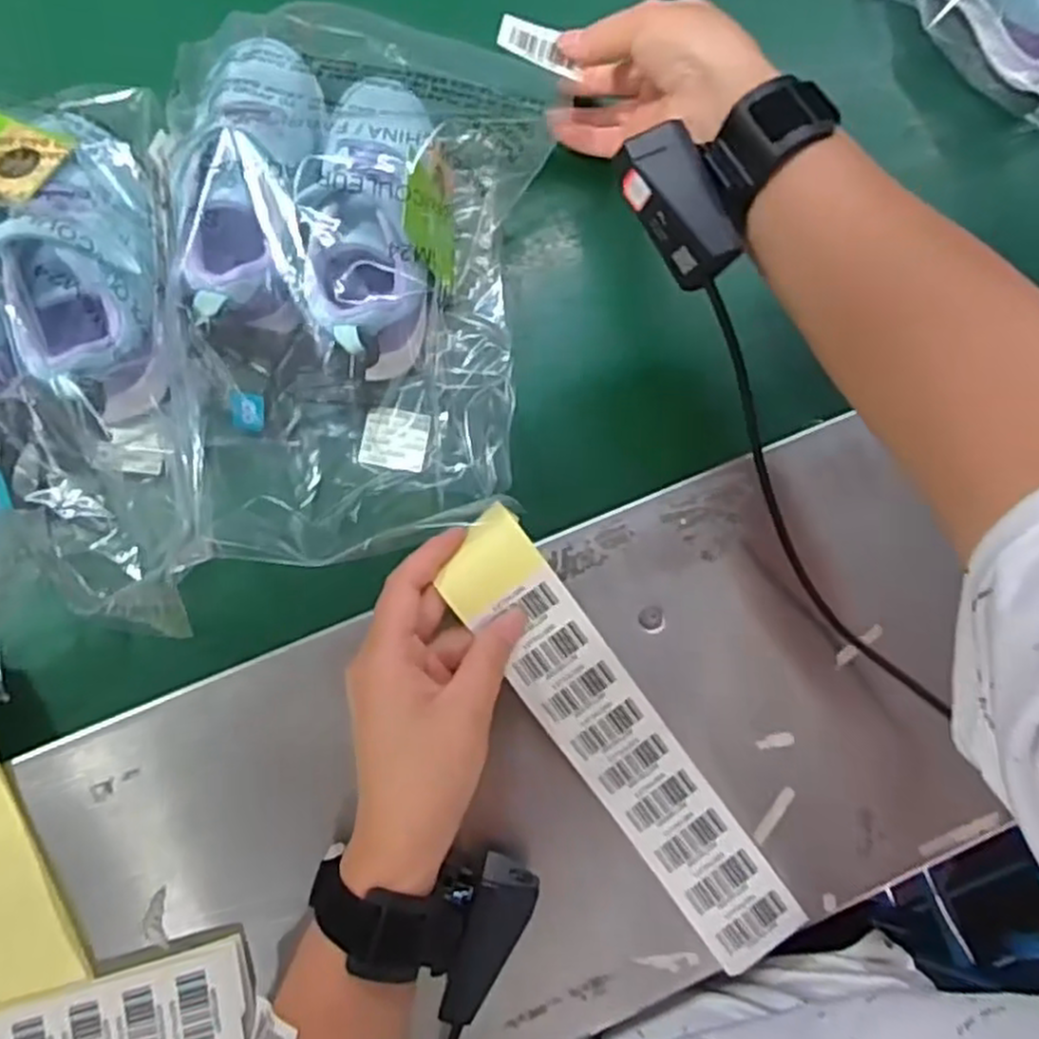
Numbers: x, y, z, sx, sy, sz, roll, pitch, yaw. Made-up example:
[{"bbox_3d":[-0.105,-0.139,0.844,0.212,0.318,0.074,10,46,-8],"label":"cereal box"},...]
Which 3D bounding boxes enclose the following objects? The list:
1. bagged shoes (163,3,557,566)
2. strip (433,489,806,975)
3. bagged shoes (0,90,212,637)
[{"bbox_3d":[-0.078,-0.144,0.417,0.189,0.090,0.324,-10,83,-5],"label":"bagged shoes"},{"bbox_3d":[0.051,0.114,0.392,0.050,0.019,0.260,-36,94,-8],"label":"strip"},{"bbox_3d":[-0.246,-0.087,0.400,0.149,0.098,0.303,-13,83,-5],"label":"bagged shoes"}]

